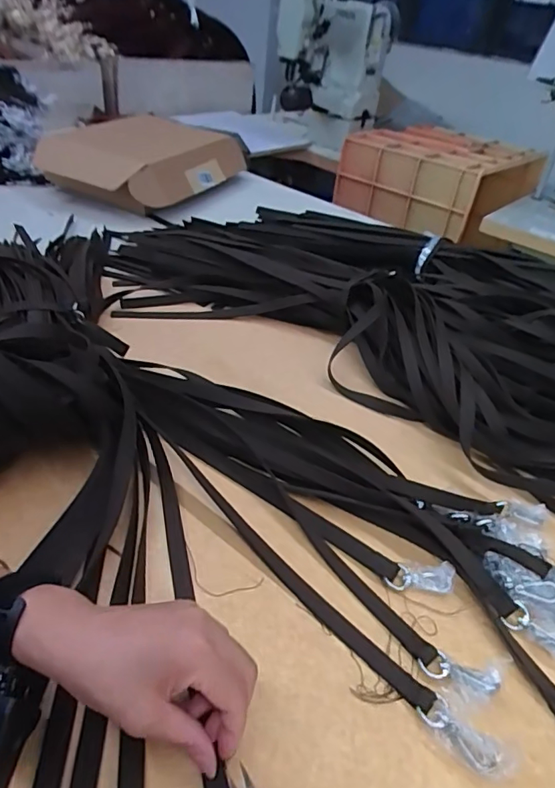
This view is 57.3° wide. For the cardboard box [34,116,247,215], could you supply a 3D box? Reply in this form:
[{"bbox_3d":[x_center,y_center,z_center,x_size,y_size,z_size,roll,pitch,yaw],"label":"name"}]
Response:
[{"bbox_3d":[-0.281,-0.532,1.125,0.262,0.089,0.403,19,40,14],"label":"cardboard box"}]

